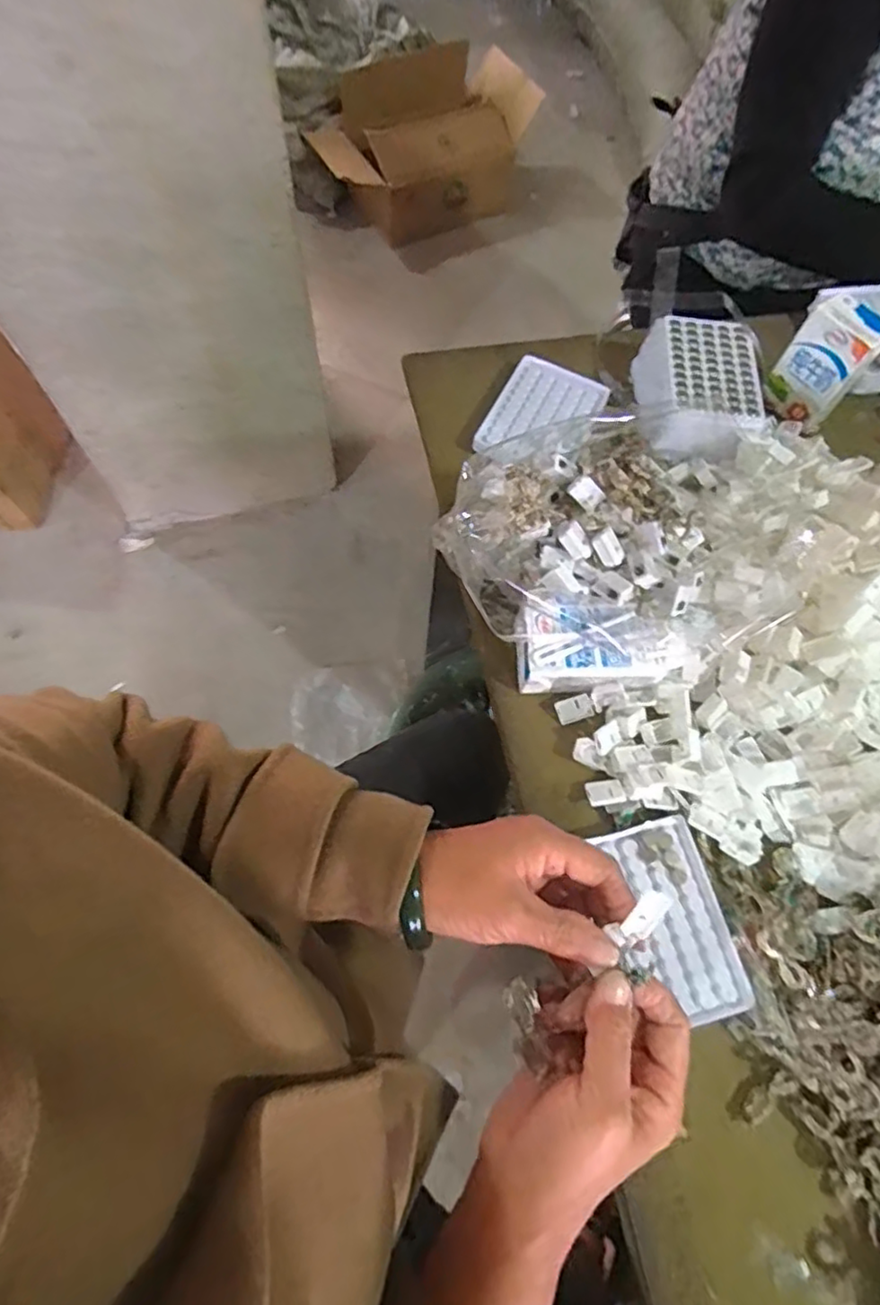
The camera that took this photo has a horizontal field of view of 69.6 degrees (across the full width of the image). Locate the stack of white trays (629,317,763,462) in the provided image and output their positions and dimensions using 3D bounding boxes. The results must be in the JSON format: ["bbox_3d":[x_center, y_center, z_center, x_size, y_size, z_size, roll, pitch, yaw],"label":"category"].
[{"bbox_3d":[0.248,-0.253,0.613,0.109,0.051,0.145,7,66,0],"label":"stack of white trays"}]

